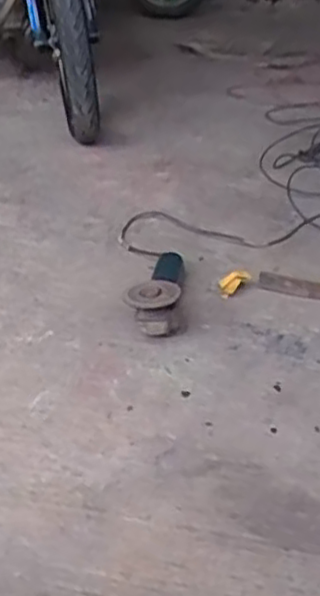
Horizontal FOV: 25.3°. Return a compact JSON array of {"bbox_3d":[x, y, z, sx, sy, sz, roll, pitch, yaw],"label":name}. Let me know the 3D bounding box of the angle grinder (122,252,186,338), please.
[{"bbox_3d":[0.009,-0.030,1.284,0.090,0.106,0.313,5,31,8],"label":"angle grinder"}]

